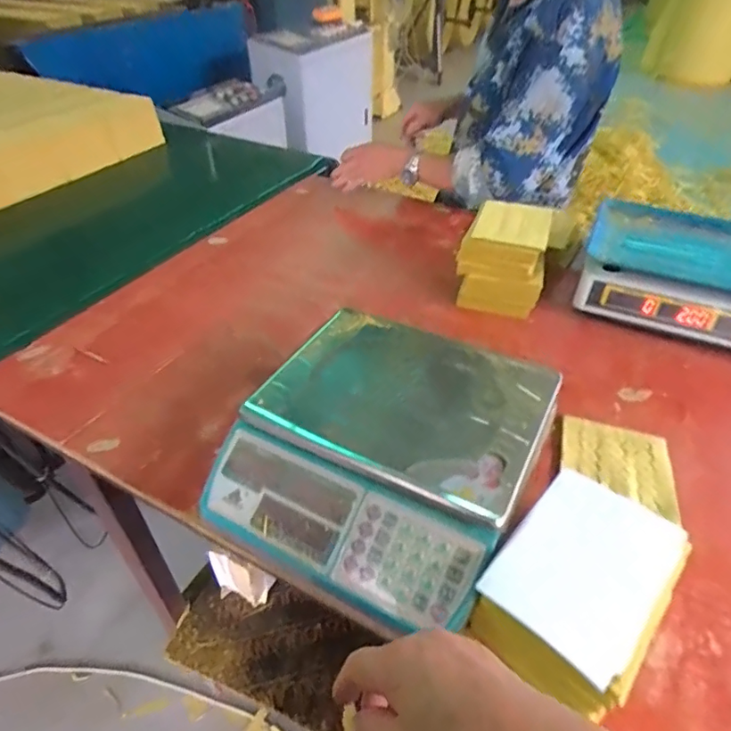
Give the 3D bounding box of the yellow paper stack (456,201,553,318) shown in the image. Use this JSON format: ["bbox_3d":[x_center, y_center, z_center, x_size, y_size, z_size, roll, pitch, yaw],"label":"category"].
[{"bbox_3d":[0.231,-0.177,0.872,0.134,0.120,0.163,10,43,12],"label":"yellow paper stack"}]

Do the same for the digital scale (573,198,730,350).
[{"bbox_3d":[0.529,-0.146,0.843,0.328,0.103,0.256,19,45,21],"label":"digital scale"}]

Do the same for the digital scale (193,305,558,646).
[{"bbox_3d":[0.012,0.088,0.575,0.319,0.110,0.318,20,46,22],"label":"digital scale"}]

